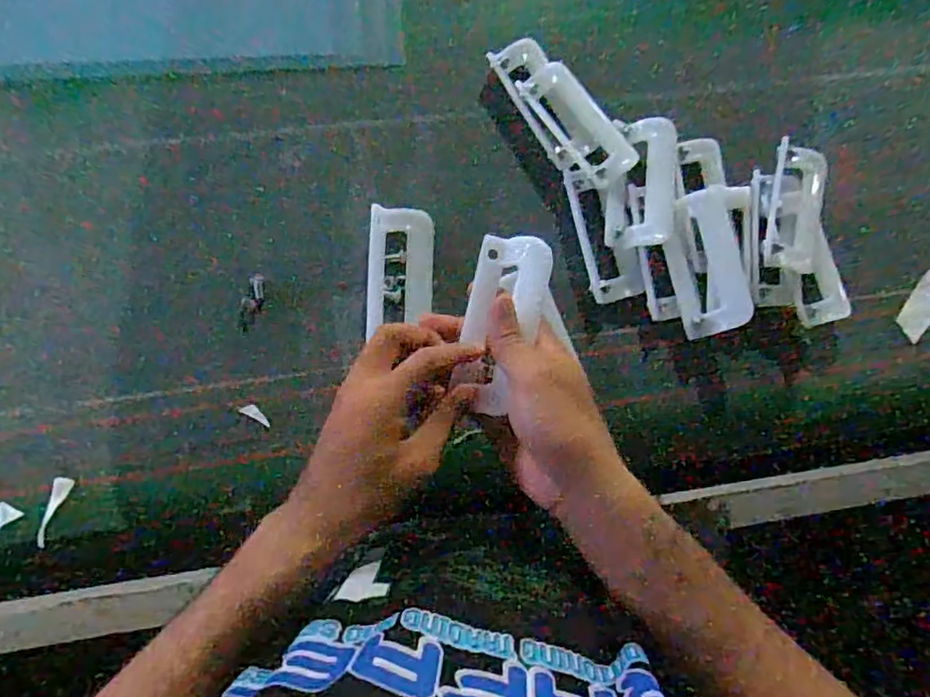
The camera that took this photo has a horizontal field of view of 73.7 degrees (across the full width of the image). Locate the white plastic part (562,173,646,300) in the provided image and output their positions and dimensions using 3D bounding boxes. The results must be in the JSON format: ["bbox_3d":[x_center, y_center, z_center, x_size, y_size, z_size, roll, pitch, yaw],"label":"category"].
[{"bbox_3d":[0.123,-0.101,0.548,0.049,0.017,0.117,-11,87,-9],"label":"white plastic part"}]

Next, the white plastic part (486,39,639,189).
[{"bbox_3d":[0.086,-0.211,0.556,0.063,0.030,0.153,-34,91,-9],"label":"white plastic part"}]

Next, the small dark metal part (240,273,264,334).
[{"bbox_3d":[-0.181,-0.039,0.529,0.017,0.004,0.050,19,83,-6],"label":"small dark metal part"}]

